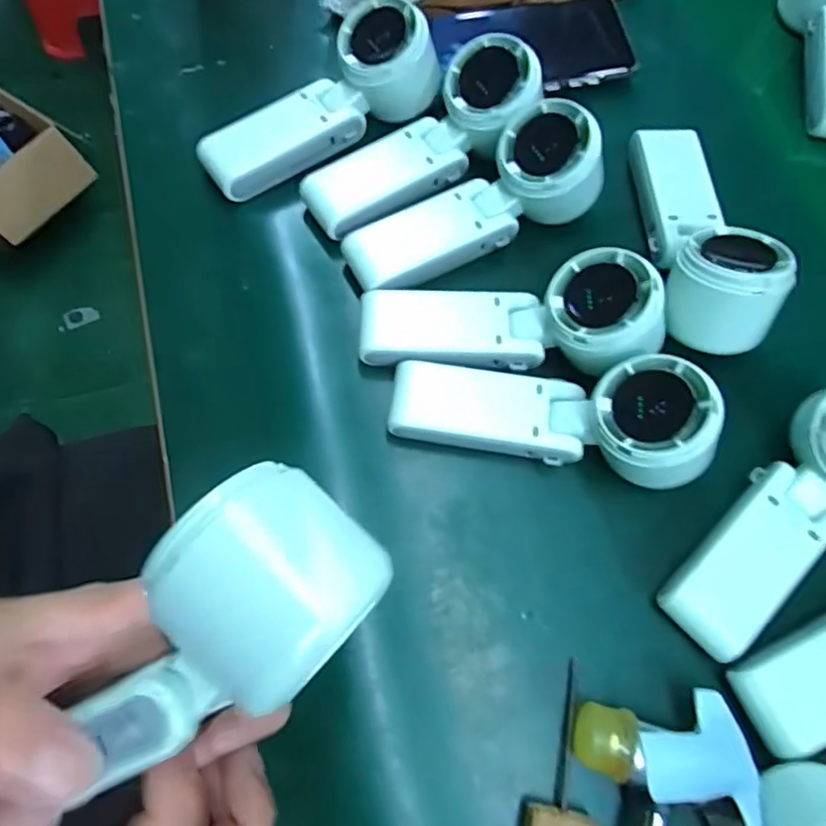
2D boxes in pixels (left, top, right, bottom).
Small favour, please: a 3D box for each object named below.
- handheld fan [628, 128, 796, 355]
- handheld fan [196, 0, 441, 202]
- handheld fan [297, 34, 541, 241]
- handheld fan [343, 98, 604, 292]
[{"bbox_3d":[0.170,-0.115,0.353,0.061,0.050,0.166,-4,58,1],"label":"handheld fan"},{"bbox_3d":[-0.062,-0.201,0.375,0.163,0.056,0.056,-28,73,-10],"label":"handheld fan"},{"bbox_3d":[0.009,-0.171,0.360,0.166,0.048,0.057,-32,72,-9],"label":"handheld fan"},{"bbox_3d":[0.033,-0.127,0.345,0.156,0.049,0.061,-21,72,-8],"label":"handheld fan"}]

